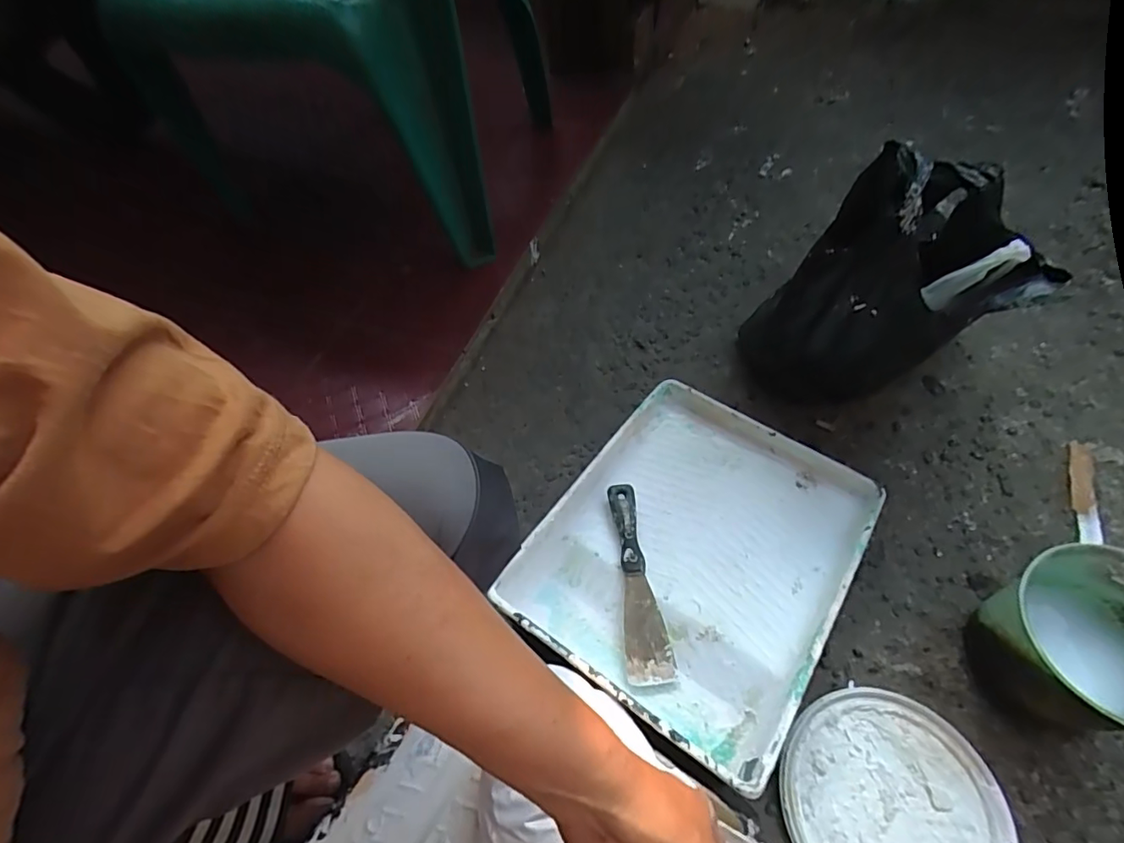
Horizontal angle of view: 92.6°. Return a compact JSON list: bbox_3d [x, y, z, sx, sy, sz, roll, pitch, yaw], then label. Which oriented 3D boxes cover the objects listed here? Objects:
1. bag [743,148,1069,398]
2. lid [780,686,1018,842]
[{"bbox_3d":[0.331,-0.117,0.575,0.225,0.326,0.104,20,60,17],"label":"bag"},{"bbox_3d":[0.288,0.332,0.463,0.171,0.015,0.172,-2,56,3],"label":"lid"}]

